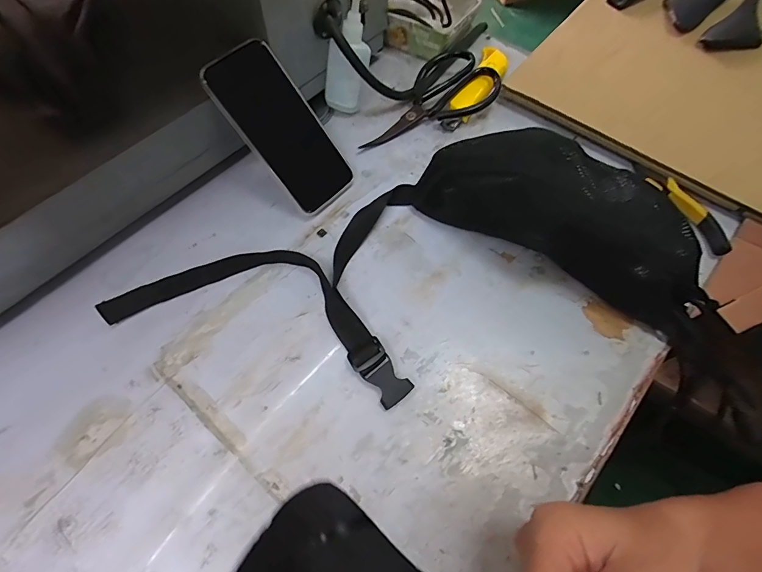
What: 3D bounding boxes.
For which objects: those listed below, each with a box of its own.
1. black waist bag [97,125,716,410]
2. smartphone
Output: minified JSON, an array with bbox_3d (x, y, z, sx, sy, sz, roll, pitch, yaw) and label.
[{"bbox_3d":[0.017,-0.023,0.370,0.515,0.084,0.214,-12,63,-6],"label":"black waist bag"},{"bbox_3d":[-0.099,-0.158,0.424,0.079,0.015,0.166,-47,115,-21],"label":"smartphone"}]

